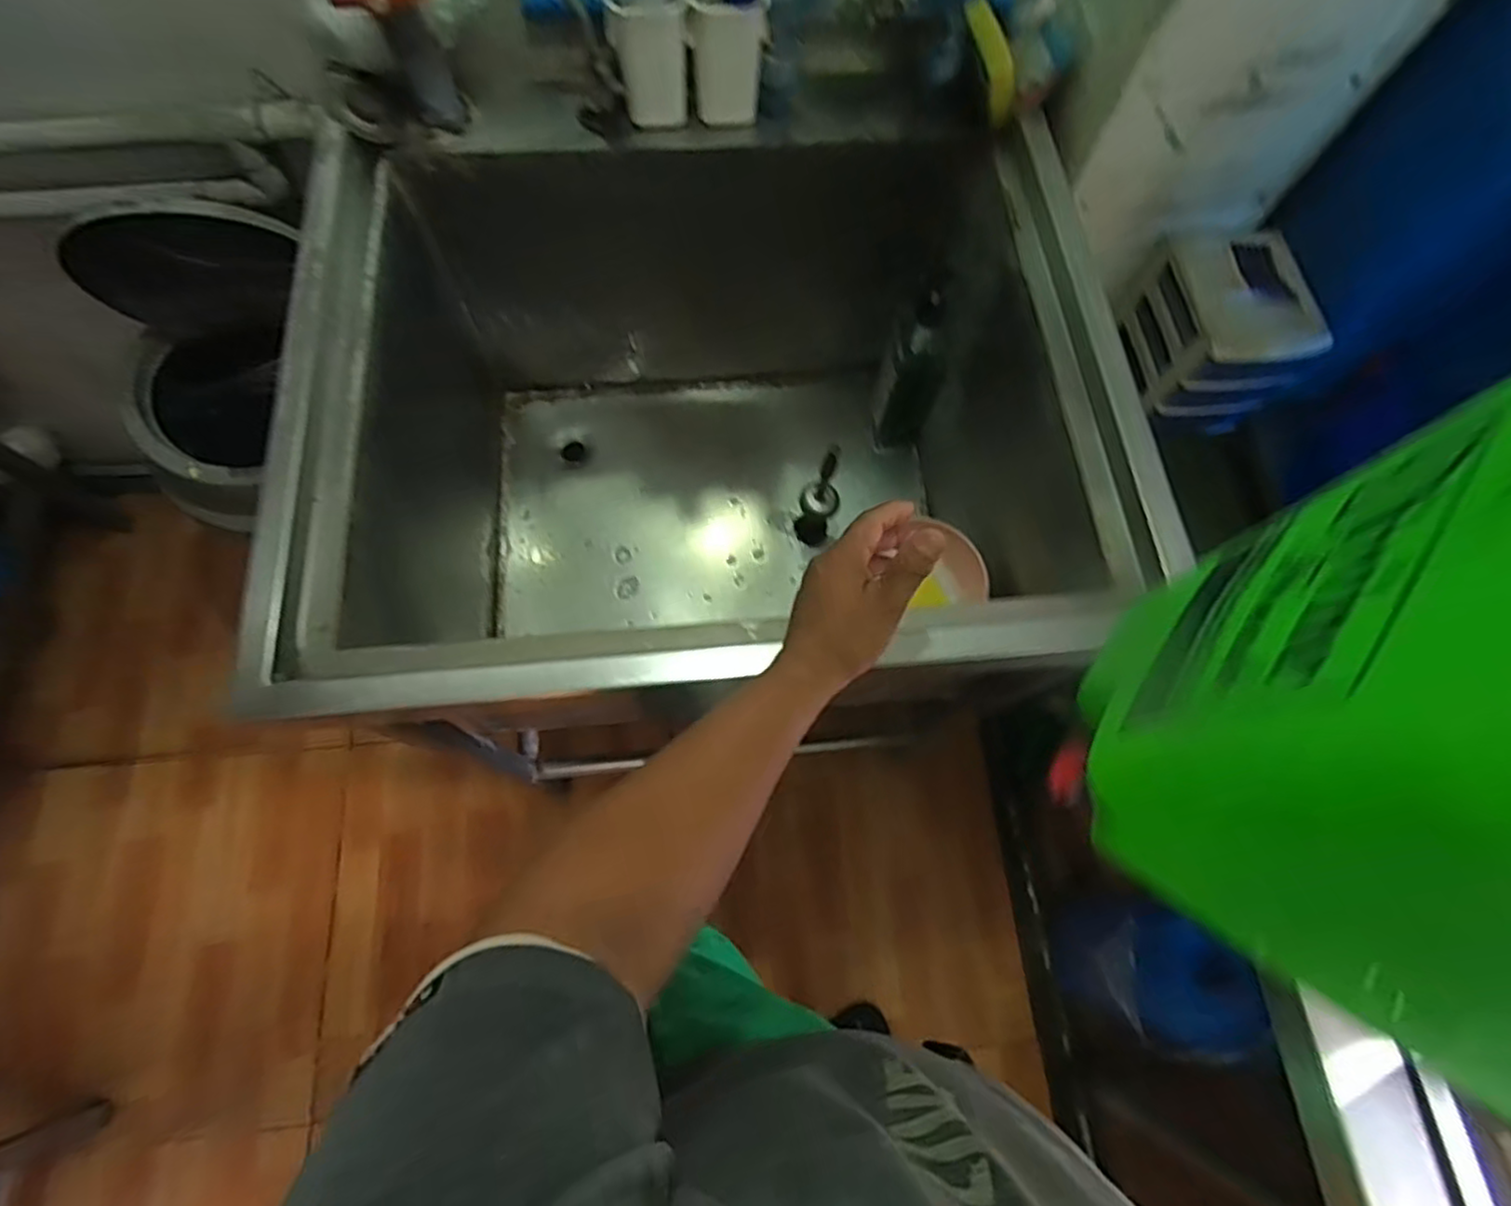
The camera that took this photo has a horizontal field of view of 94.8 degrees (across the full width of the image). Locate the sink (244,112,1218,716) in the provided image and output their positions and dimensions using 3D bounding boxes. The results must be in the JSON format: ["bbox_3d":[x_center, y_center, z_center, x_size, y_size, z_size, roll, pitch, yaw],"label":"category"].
[{"bbox_3d":[-0.053,-0.208,0.820,0.693,0.436,0.653,-5,71,-5],"label":"sink"}]

